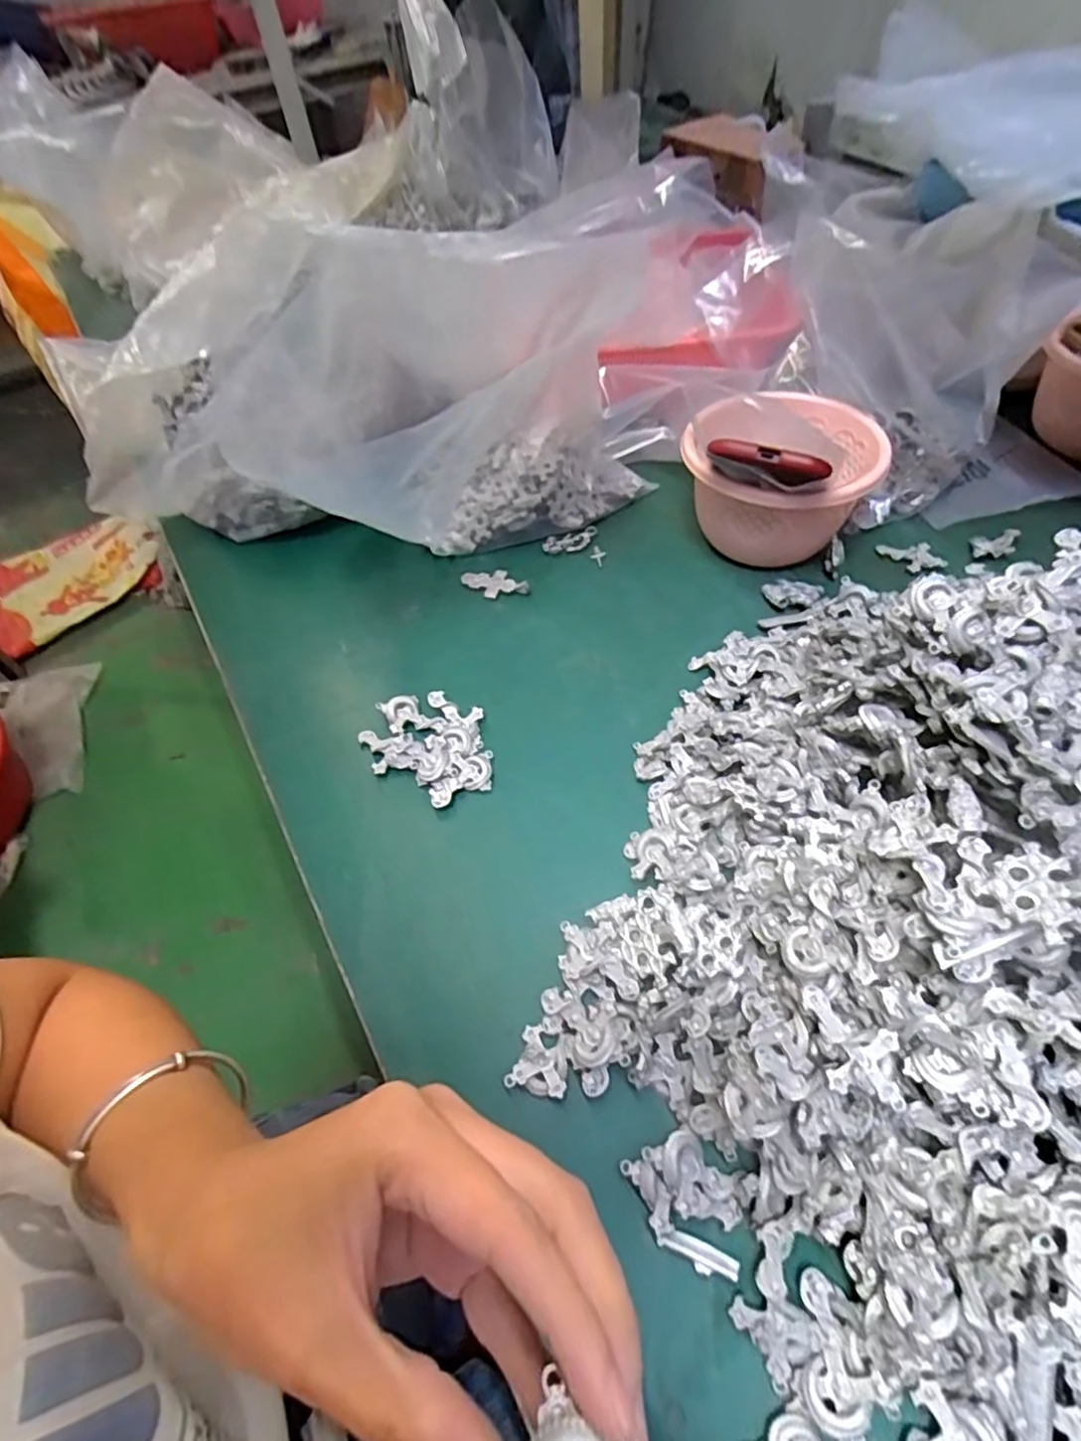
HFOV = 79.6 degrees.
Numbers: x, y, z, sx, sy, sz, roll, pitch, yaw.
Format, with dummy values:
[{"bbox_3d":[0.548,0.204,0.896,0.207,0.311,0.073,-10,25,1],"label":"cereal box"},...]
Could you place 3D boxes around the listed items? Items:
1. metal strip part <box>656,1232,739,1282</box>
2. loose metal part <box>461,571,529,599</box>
[{"bbox_3d":[0.065,0.220,0.267,0.032,0.004,0.010,17,55,16],"label":"metal strip part"},{"bbox_3d":[-0.038,-0.113,0.539,0.053,0.008,0.026,-6,52,-1],"label":"loose metal part"}]

